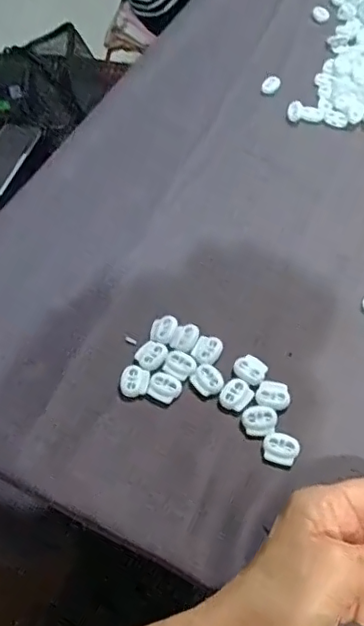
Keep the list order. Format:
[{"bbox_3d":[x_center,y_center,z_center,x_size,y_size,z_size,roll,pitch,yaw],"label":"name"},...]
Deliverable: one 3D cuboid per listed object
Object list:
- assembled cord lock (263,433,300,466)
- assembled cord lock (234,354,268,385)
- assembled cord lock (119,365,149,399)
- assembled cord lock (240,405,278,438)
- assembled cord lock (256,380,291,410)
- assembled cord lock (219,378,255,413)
[{"bbox_3d":[0.062,0.084,0.367,0.021,0.004,0.019,22,58,16],"label":"assembled cord lock"},{"bbox_3d":[0.046,0.037,0.394,0.022,0.004,0.019,36,63,24],"label":"assembled cord lock"},{"bbox_3d":[-0.031,0.045,0.392,0.018,0.004,0.022,5,55,6],"label":"assembled cord lock"},{"bbox_3d":[0.049,0.069,0.377,0.022,0.004,0.020,-1,55,1],"label":"assembled cord lock"},{"bbox_3d":[0.060,0.054,0.386,0.021,0.004,0.020,7,55,7],"label":"assembled cord lock"},{"bbox_3d":[0.036,0.053,0.387,0.020,0.004,0.022,28,60,20],"label":"assembled cord lock"}]

